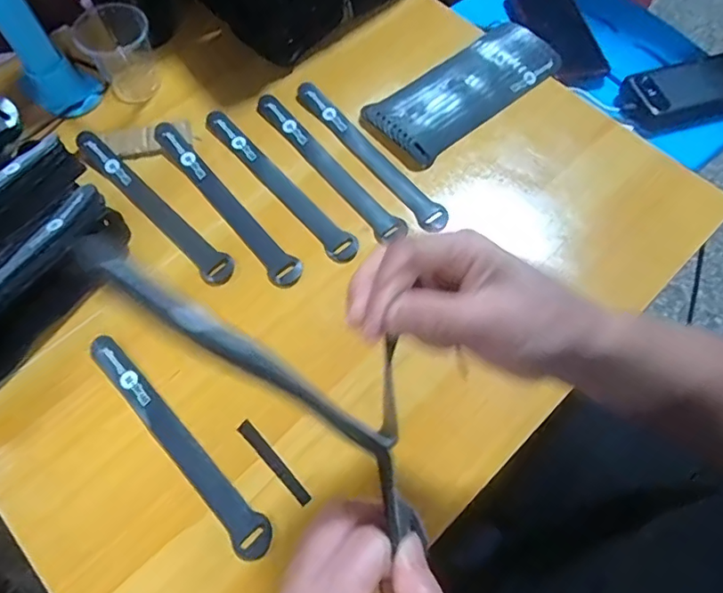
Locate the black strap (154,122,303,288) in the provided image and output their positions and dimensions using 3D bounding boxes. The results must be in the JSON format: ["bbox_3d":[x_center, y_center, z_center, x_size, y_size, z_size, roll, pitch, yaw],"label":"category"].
[{"bbox_3d":[-0.120,-0.085,0.460,0.024,0.007,0.206,-37,71,-15],"label":"black strap"}]

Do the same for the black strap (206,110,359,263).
[{"bbox_3d":[-0.075,-0.103,0.471,0.023,0.005,0.206,-38,72,-15],"label":"black strap"}]

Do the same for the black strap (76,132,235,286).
[{"bbox_3d":[-0.183,-0.082,0.463,0.026,0.009,0.207,-41,73,-17],"label":"black strap"}]

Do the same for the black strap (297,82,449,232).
[{"bbox_3d":[0.004,-0.135,0.485,0.024,0.006,0.203,-35,71,-15],"label":"black strap"}]

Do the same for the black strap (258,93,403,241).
[{"bbox_3d":[-0.033,-0.122,0.478,0.026,0.004,0.195,-35,71,-14],"label":"black strap"}]

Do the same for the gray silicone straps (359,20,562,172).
[{"bbox_3d":[0.098,-0.204,0.508,0.207,0.016,0.083,-41,73,-16],"label":"gray silicone straps"}]

